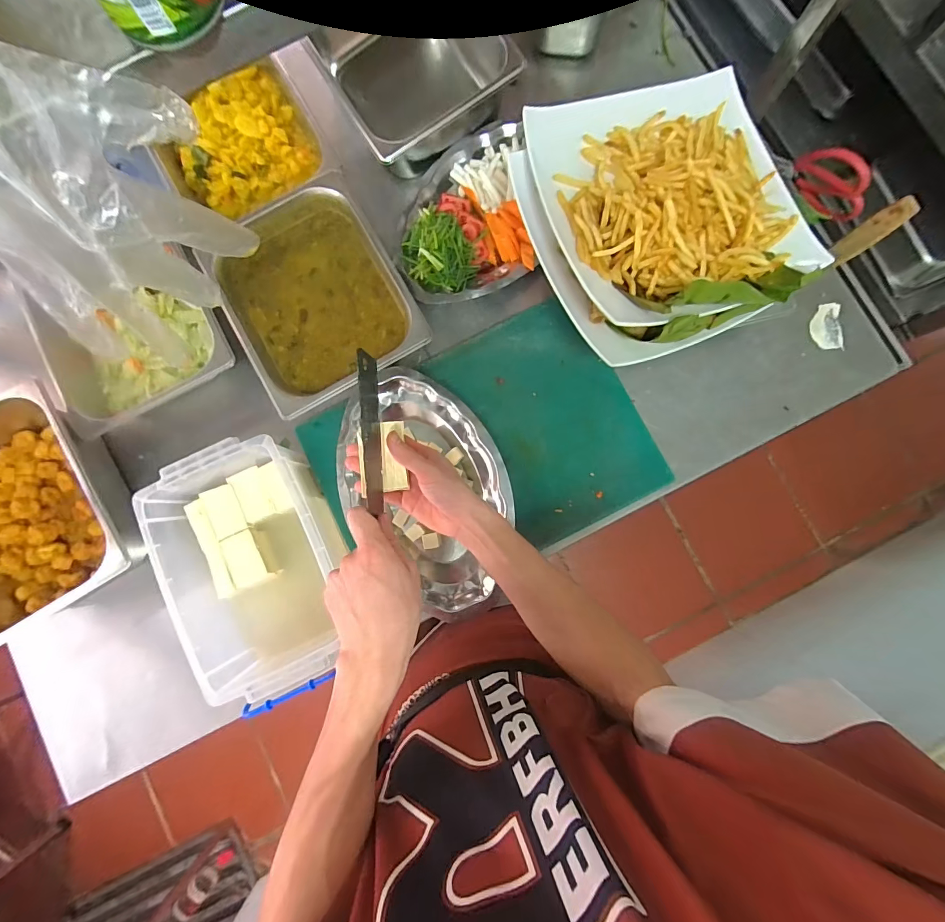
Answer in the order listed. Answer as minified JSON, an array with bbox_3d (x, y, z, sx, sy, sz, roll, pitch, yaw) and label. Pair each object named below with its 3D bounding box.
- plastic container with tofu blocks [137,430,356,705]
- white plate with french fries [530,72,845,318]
[{"bbox_3d":[-0.308,0.142,0.604,0.216,0.149,0.320,-28,85,-1],"label":"plastic container with tofu blocks"},{"bbox_3d":[0.289,-0.377,0.578,0.371,0.092,0.384,-19,85,0],"label":"white plate with french fries"}]

